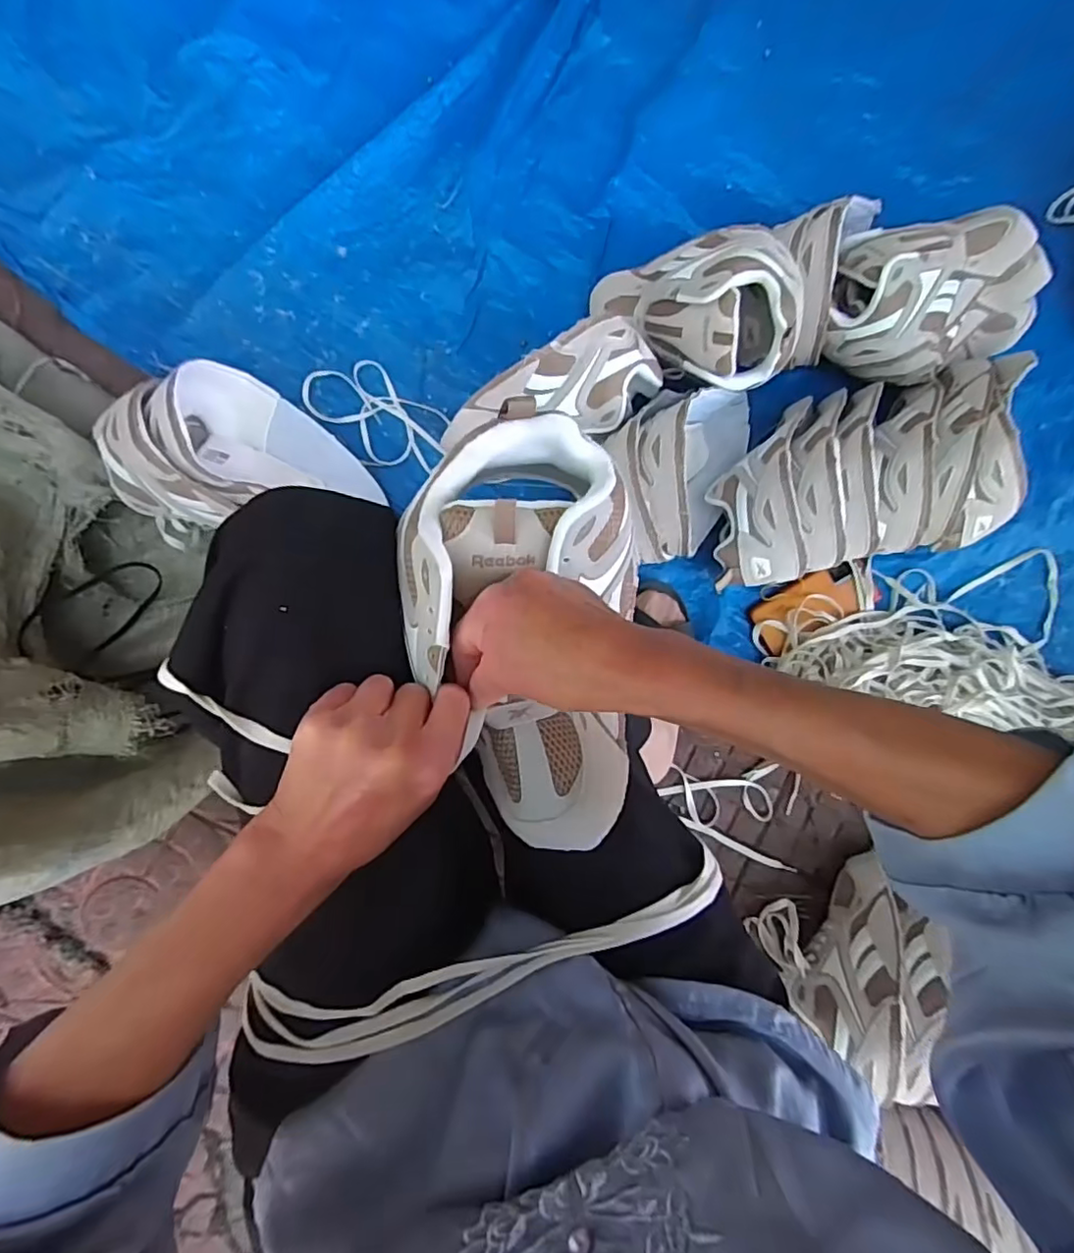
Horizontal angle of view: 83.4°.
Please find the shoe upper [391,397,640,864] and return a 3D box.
[{"bbox_3d":[0.000,0.006,0.337,0.131,0.078,0.235,-6,93,-4],"label":"shoe upper"}]

